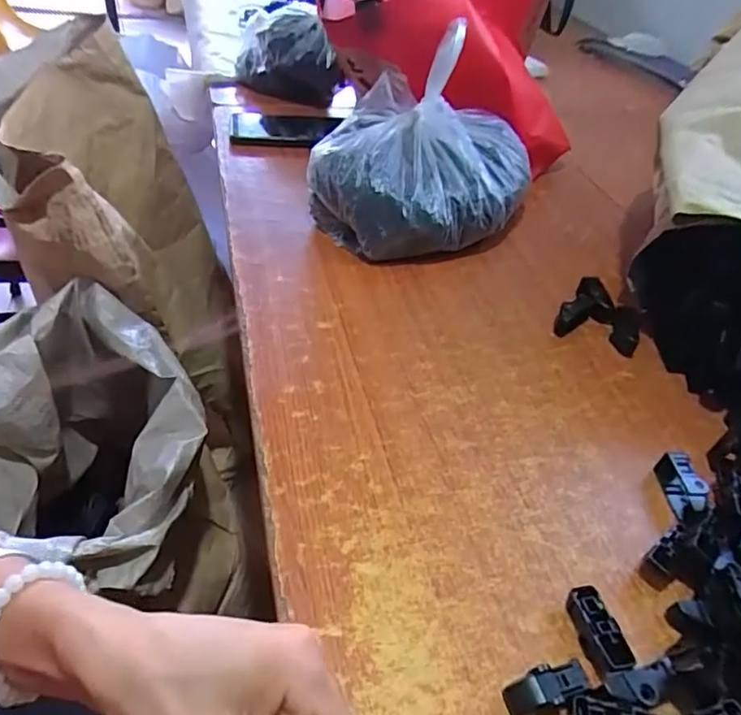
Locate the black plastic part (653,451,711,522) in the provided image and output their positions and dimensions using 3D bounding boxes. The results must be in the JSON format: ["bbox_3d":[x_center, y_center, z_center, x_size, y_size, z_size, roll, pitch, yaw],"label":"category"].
[{"bbox_3d":[0.225,0.091,0.400,0.016,0.026,0.044,-1,45,-9],"label":"black plastic part"}]

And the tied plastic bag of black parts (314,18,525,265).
[{"bbox_3d":[0.060,-0.220,0.597,0.207,0.169,0.217,20,45,13],"label":"tied plastic bag of black parts"}]

